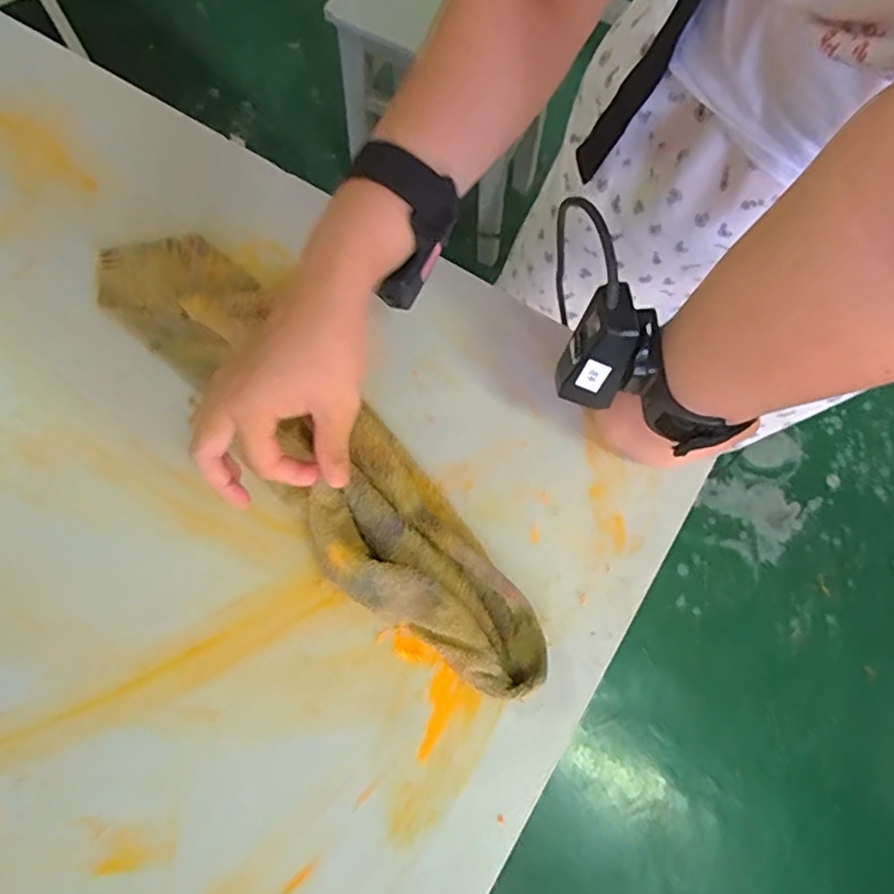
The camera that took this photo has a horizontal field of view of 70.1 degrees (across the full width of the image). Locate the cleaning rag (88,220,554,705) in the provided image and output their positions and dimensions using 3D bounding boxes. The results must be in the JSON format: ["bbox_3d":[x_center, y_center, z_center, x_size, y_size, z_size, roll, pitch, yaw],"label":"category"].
[{"bbox_3d":[-0.093,-0.011,0.408,0.087,0.044,0.410,-41,75,-14],"label":"cleaning rag"}]

